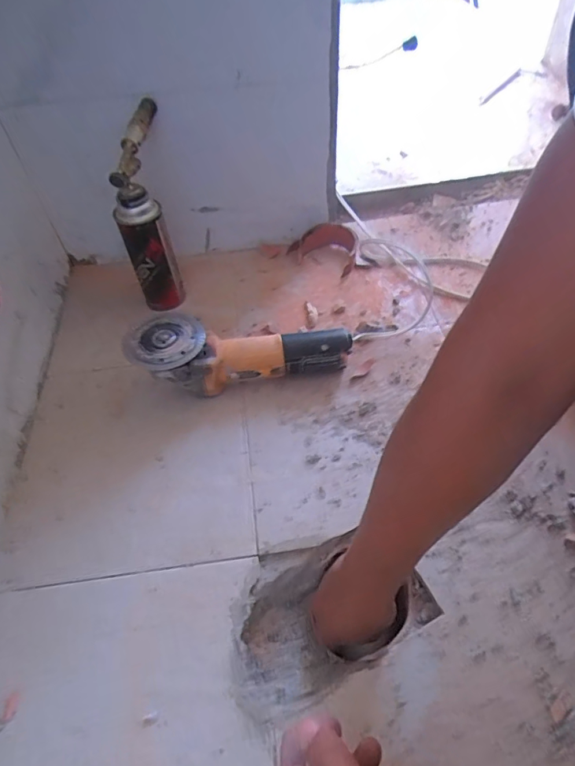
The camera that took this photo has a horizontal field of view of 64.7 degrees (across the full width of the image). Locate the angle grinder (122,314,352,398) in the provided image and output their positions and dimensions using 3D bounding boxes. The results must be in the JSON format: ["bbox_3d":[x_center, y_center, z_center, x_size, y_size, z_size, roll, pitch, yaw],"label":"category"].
[{"bbox_3d":[-0.059,-0.041,0.599,0.278,0.094,0.087,-12,51,-5],"label":"angle grinder"}]

